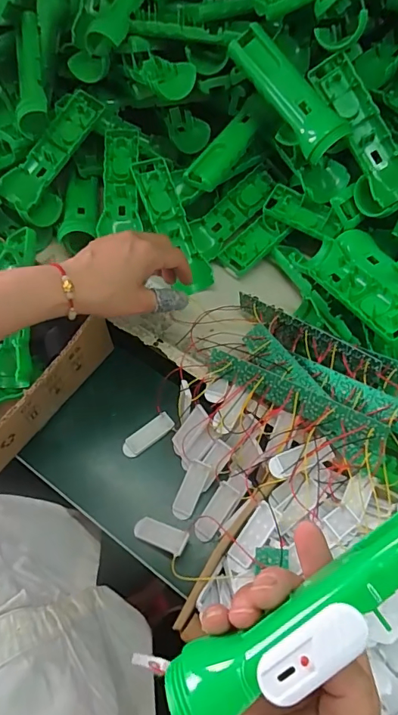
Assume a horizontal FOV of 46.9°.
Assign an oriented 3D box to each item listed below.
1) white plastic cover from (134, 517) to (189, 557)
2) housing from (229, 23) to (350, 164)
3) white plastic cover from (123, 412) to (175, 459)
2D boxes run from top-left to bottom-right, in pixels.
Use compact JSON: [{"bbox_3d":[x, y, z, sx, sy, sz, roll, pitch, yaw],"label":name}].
[{"bbox_3d":[-0.036,0.165,0.426,0.057,0.005,0.021,8,58,33],"label":"white plastic cover"},{"bbox_3d":[0.092,-0.280,0.490,0.041,0.044,0.161,-30,78,-14],"label":"housing"},{"bbox_3d":[-0.054,0.084,0.490,0.061,0.015,0.021,-37,66,-18],"label":"white plastic cover"}]

